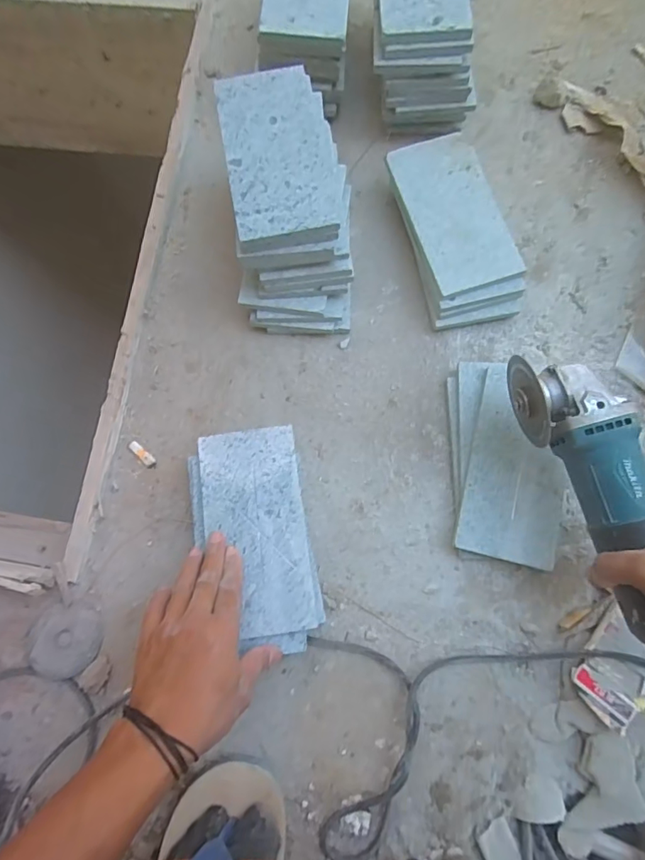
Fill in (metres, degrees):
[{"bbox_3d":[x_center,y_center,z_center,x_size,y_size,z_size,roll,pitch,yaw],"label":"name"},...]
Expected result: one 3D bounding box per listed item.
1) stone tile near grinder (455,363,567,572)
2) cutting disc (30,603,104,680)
[{"bbox_3d":[0.205,0.036,0.506,0.097,0.007,0.196,14,77,5],"label":"stone tile near grinder"},{"bbox_3d":[-0.264,0.218,0.503,0.070,0.009,0.070,0,76,1],"label":"cutting disc"}]

